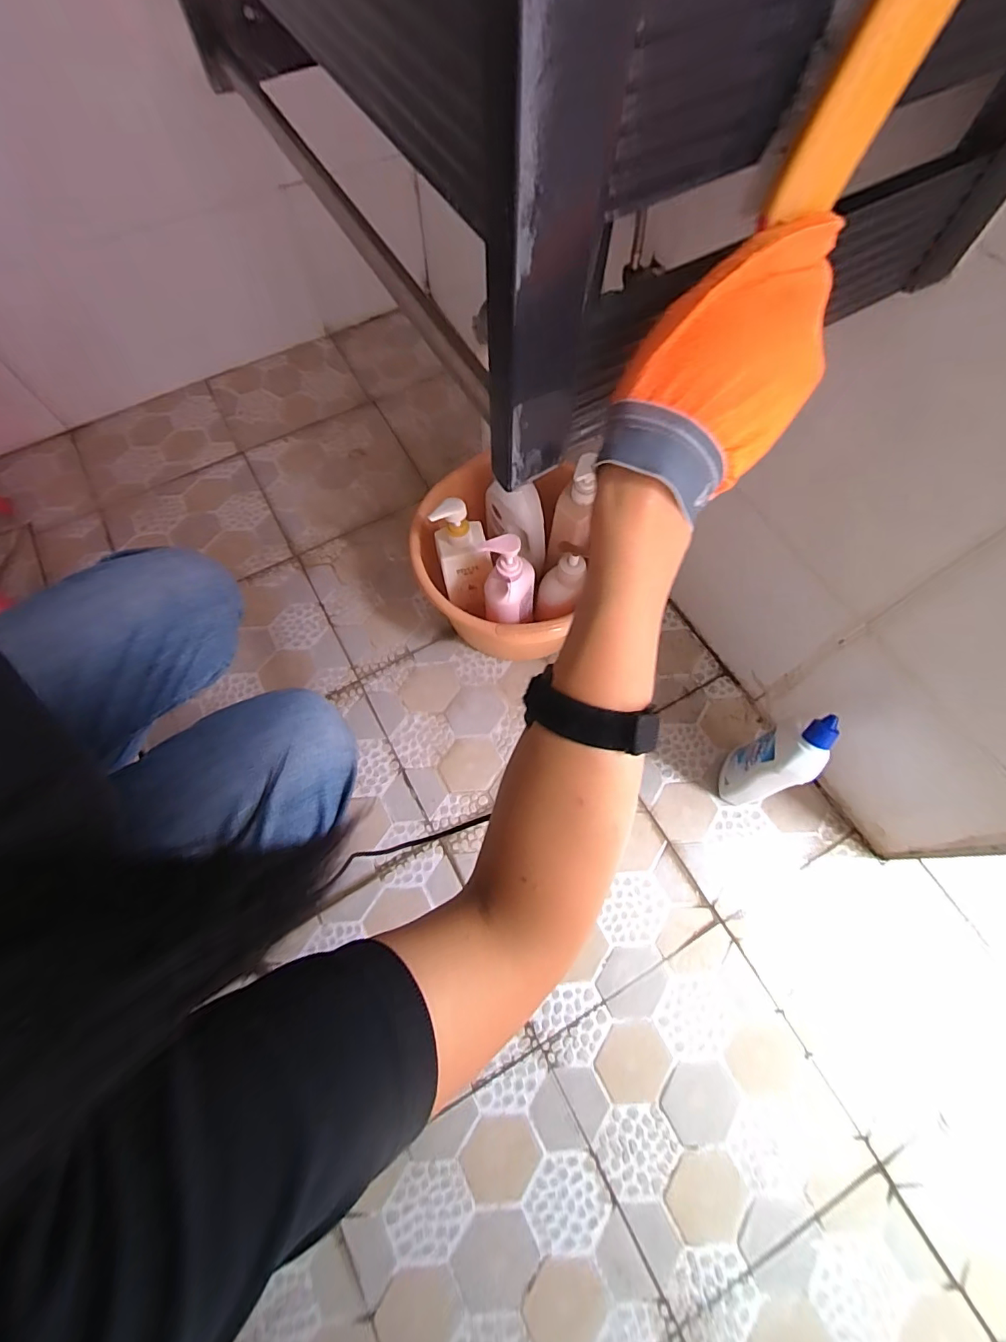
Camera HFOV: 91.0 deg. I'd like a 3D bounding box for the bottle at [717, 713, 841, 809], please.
[{"bbox_3d":[0.364,0.125,0.675,0.054,0.249,0.086,37,72,14],"label":"bottle"}]

